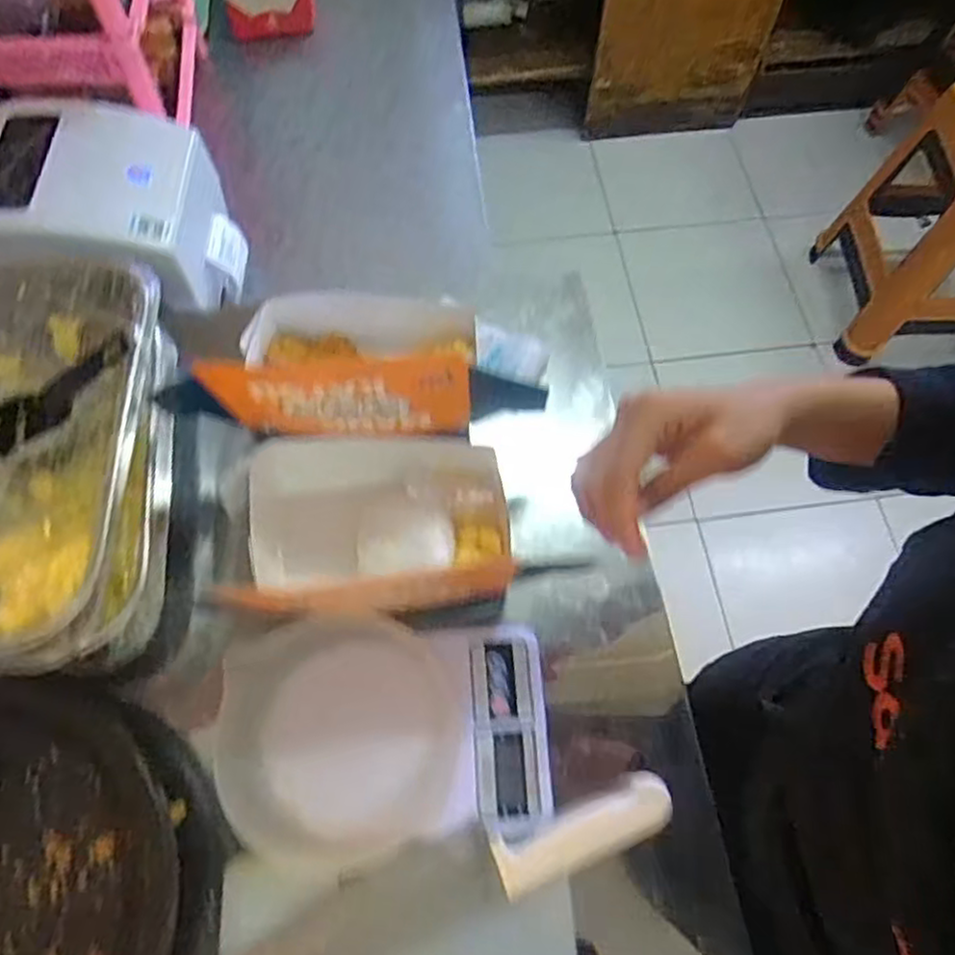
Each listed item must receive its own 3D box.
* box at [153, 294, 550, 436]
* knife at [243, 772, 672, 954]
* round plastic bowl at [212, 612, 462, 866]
[{"bbox_3d":[-0.093,-0.105,0.546,0.187,0.142,0.144,-5,66,-3],"label":"box"},{"bbox_3d":[-0.030,0.272,0.460,0.332,0.017,0.051,-20,68,-9],"label":"knife"},{"bbox_3d":[-0.092,0.173,0.479,0.152,0.049,0.154,-2,66,-2],"label":"round plastic bowl"}]

